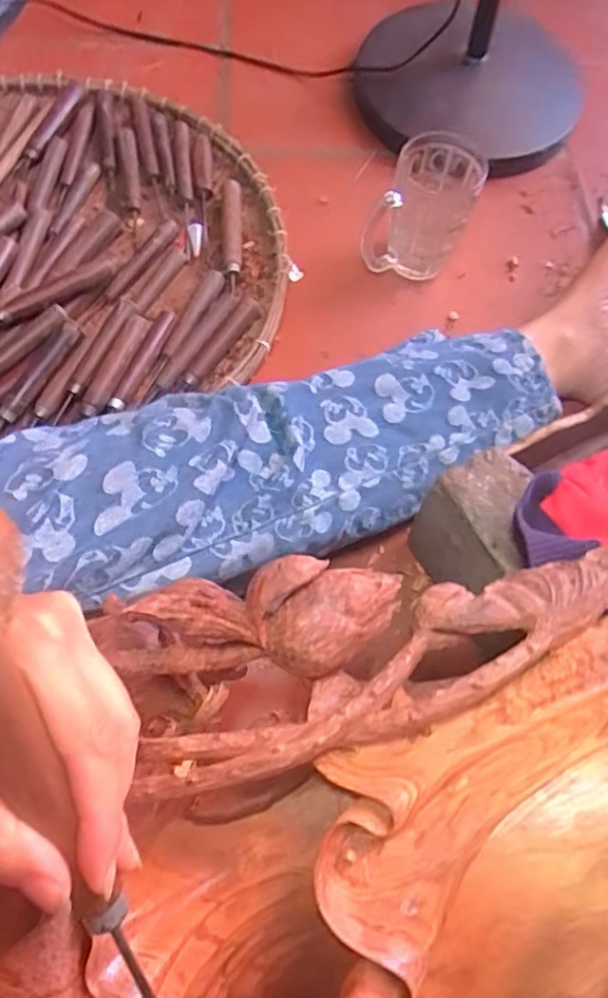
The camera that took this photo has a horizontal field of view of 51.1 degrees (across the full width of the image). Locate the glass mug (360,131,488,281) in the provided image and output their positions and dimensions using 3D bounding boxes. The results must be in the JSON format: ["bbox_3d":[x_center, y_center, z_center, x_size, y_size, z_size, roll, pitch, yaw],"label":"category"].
[{"bbox_3d":[0.116,-0.282,0.631,0.095,0.112,0.083,17,67,4],"label":"glass mug"}]

